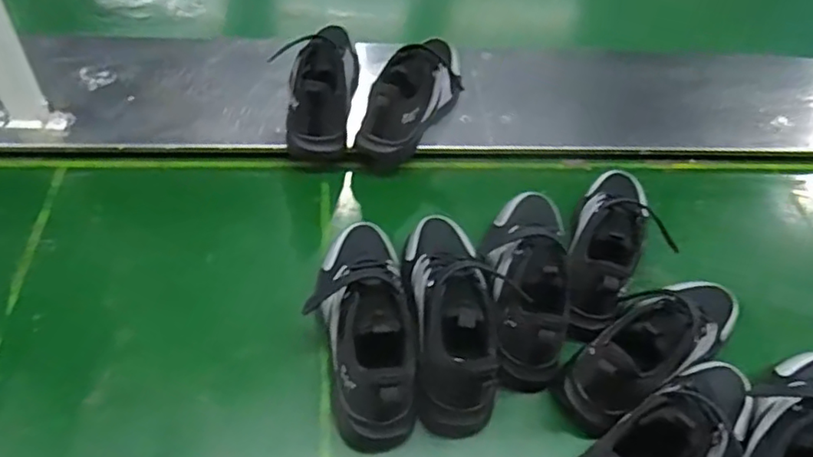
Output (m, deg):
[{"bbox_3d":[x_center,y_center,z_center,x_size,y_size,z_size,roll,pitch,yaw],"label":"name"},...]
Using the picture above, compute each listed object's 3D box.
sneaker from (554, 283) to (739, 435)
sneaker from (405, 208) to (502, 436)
[{"bbox_3d":[0.270,0.121,0.661,0.237,0.125,0.082,-23,57,-25],"label":"sneaker"},{"bbox_3d":[0.037,0.087,0.649,0.090,0.097,0.242,0,50,-8],"label":"sneaker"}]

